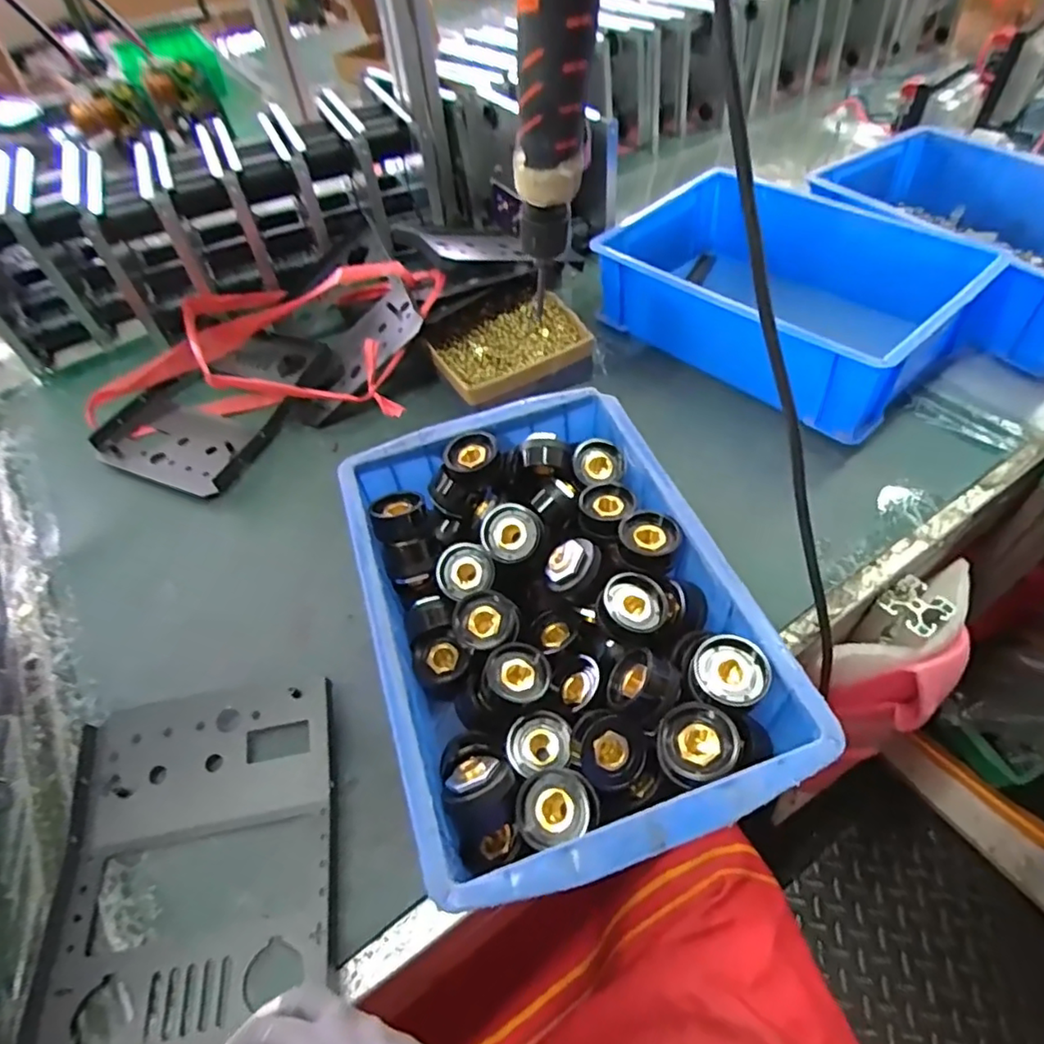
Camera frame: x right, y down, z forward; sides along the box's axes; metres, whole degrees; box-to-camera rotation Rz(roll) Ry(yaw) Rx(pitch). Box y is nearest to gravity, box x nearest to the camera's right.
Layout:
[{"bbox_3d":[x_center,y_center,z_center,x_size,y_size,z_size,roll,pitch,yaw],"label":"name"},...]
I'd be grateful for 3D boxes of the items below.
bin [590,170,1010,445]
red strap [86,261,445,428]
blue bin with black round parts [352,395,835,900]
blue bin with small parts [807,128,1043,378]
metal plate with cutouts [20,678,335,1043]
[{"bbox_3d":[0.231,-0.214,0.576,0.193,0.094,0.297,-36,57,-22],"label":"bin"},{"bbox_3d":[-0.229,-0.175,0.582,0.306,0.091,0.213,4,52,9],"label":"red strap"},{"bbox_3d":[0.016,0.057,0.387,0.198,0.083,0.293,-17,52,-9],"label":"blue bin with black round parts"},{"bbox_3d":[0.451,-0.281,0.609,0.219,0.084,0.307,-25,54,-14],"label":"blue bin with small parts"},{"bbox_3d":[-0.186,0.188,0.350,0.155,0.010,0.183,-10,51,-3],"label":"metal plate with cutouts"}]

